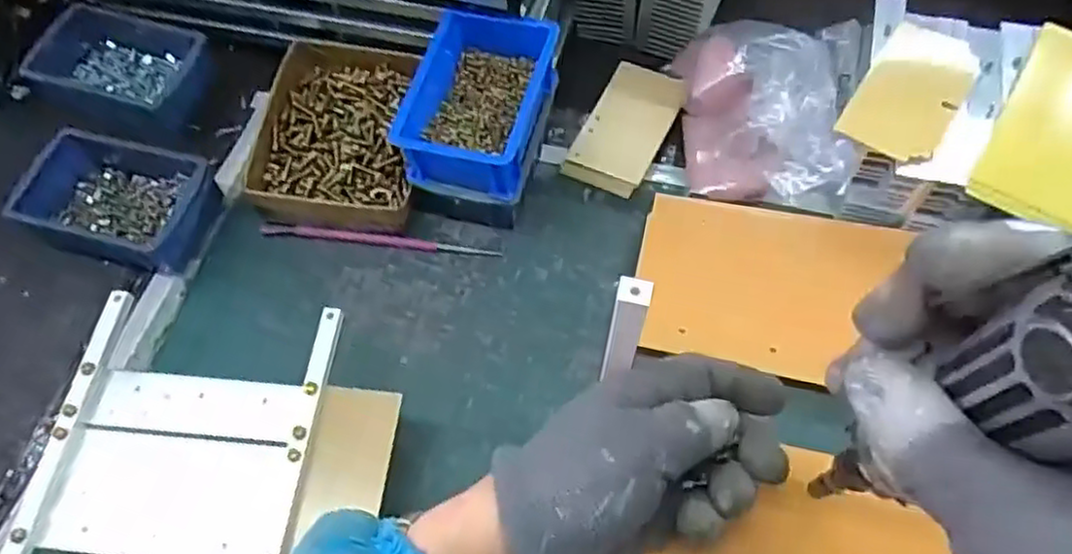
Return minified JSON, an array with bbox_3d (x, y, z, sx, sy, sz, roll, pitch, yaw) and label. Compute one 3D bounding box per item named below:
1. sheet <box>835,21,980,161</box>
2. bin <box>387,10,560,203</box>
[{"bbox_3d":[0.296,-0.145,0.568,0.071,0.007,0.128,32,70,17],"label":"sheet"},{"bbox_3d":[-0.045,-0.141,0.596,0.100,0.067,0.155,13,65,9],"label":"bin"}]

